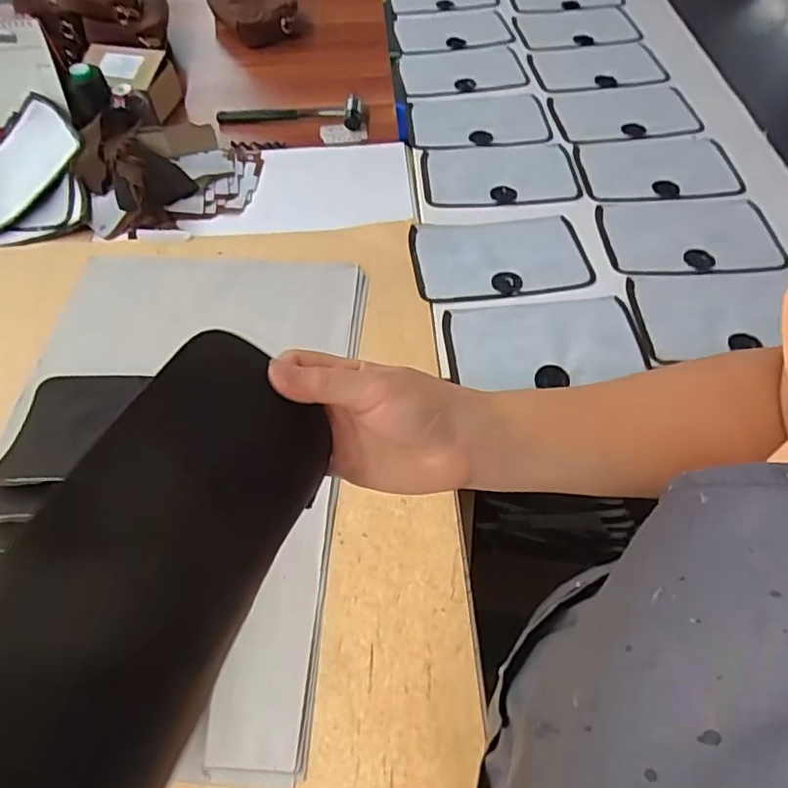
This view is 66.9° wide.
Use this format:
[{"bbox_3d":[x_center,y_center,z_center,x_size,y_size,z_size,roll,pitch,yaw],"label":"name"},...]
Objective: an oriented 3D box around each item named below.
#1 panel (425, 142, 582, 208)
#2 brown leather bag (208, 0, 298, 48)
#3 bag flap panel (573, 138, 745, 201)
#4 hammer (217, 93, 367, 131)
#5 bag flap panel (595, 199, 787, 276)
[{"bbox_3d":[0.153,-0.328,0.878,0.218,0.010,0.140,-4,54,-1],"label":"panel"},{"bbox_3d":[-0.269,-0.731,1.139,0.159,0.085,0.167,-12,55,-7],"label":"brown leather bag"},{"bbox_3d":[0.381,-0.329,0.871,0.219,0.011,0.136,-2,54,0],"label":"bag flap panel"},{"bbox_3d":[-0.167,-0.452,0.963,0.233,0.035,0.061,-1,54,1],"label":"hammer"},{"bbox_3d":[0.384,-0.210,0.785,0.217,0.011,0.142,1,54,2],"label":"bag flap panel"}]

